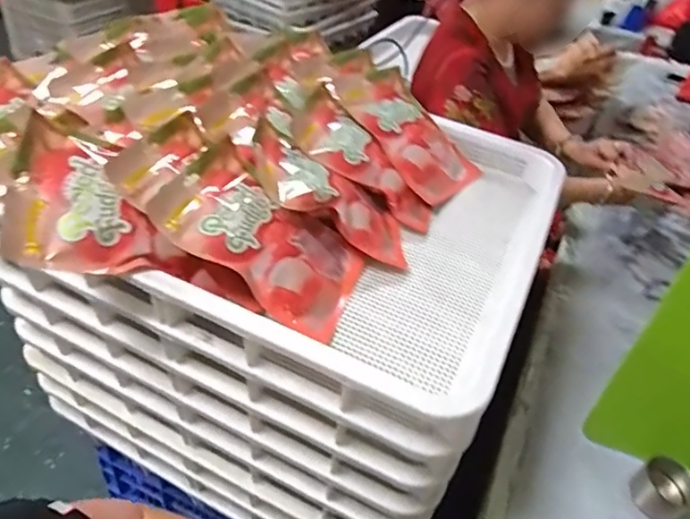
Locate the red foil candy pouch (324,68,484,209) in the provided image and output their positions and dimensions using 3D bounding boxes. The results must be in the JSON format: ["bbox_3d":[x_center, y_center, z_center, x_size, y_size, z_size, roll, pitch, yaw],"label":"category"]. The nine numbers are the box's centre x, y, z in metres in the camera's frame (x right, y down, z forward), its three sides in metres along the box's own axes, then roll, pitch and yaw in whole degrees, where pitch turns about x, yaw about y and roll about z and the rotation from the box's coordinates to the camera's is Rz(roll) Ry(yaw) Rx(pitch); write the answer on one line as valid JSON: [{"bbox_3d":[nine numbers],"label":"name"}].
[{"bbox_3d":[0.081,-0.183,0.751,0.142,0.030,0.228,-33,82,-42],"label":"red foil candy pouch"}]

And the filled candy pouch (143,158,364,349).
[{"bbox_3d":[-0.078,-0.024,0.557,0.209,0.025,0.141,37,43,-9],"label":"filled candy pouch"}]

